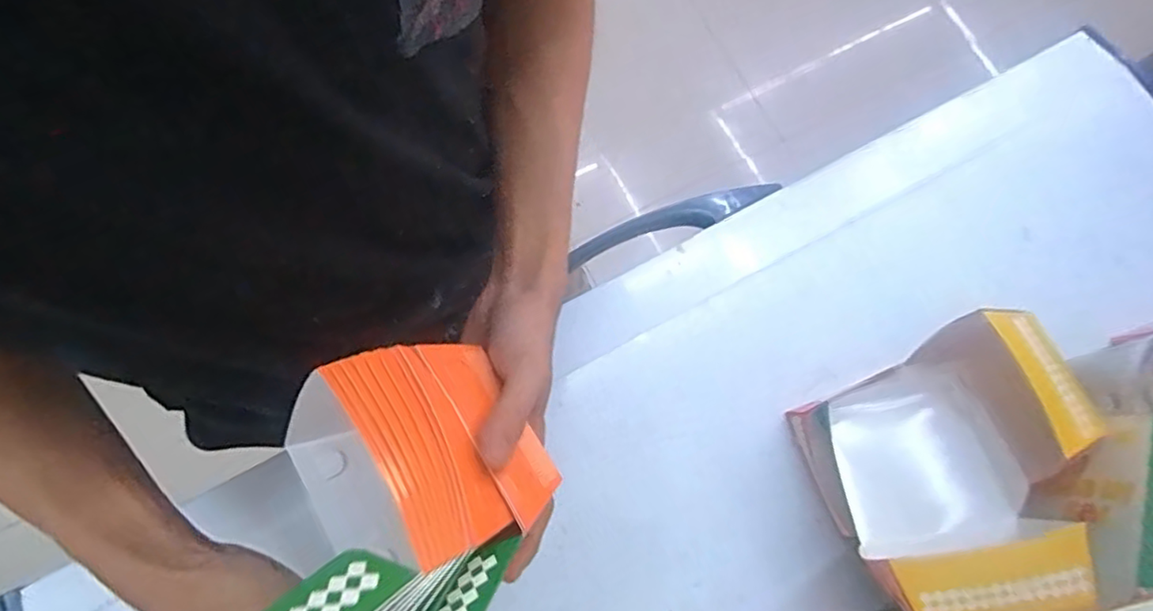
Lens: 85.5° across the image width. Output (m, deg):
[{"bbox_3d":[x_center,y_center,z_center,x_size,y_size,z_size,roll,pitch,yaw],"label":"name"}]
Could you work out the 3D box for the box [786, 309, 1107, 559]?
[{"bbox_3d":[0.272,0.096,0.479,0.166,0.130,0.154,-11,77,-5],"label":"box"}]

